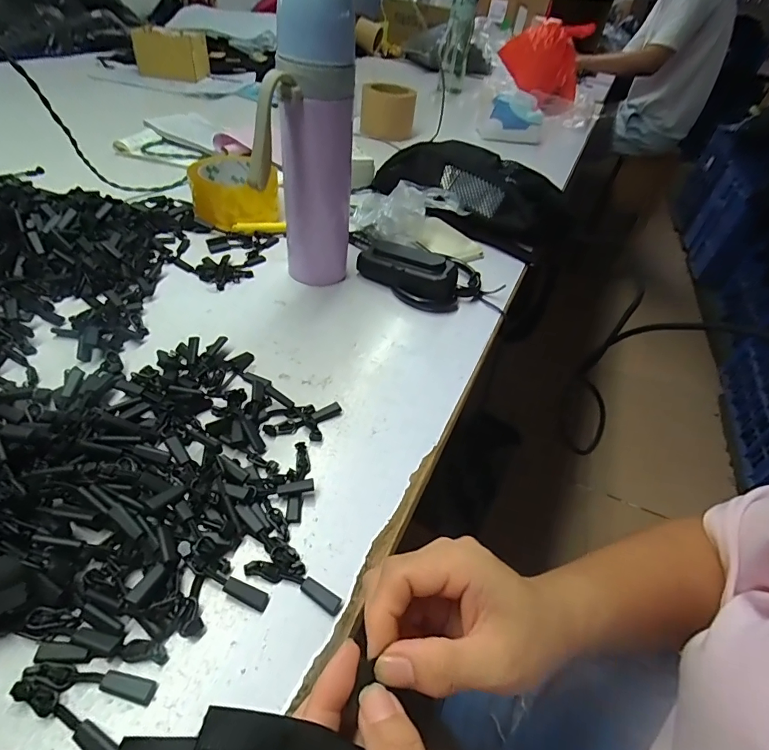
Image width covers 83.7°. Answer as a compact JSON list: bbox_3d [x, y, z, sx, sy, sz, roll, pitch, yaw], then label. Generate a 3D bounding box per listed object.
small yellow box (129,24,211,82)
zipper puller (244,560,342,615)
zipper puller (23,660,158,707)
[{"bbox_3d":[-0.490,-0.736,0.990,0.140,0.088,0.073,4,44,-2],"label":"small yellow box"},{"bbox_3d":[-0.051,0.117,0.243,0.057,0.007,0.011,20,44,10],"label":"zipper puller"},{"bbox_3d":[-0.138,0.143,0.202,0.059,0.004,0.010,10,43,1],"label":"zipper puller"}]

